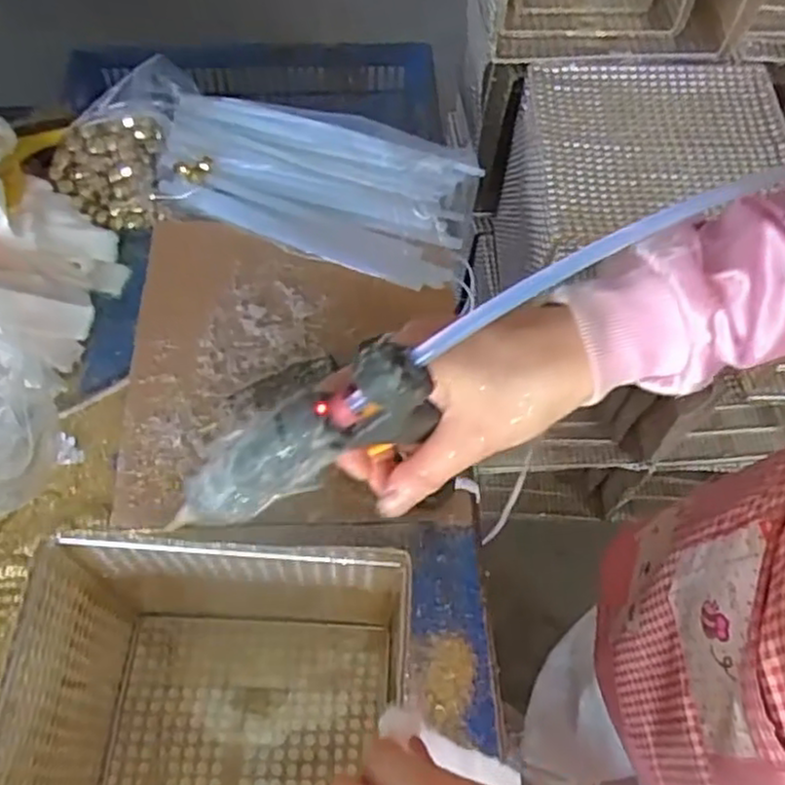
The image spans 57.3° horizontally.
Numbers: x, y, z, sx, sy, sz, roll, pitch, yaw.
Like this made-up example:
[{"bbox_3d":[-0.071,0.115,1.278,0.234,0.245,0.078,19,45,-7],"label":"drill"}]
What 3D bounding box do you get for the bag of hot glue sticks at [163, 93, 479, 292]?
[{"bbox_3d":[-0.093,-0.234,0.788,0.347,0.030,0.180,19,63,7],"label":"bag of hot glue sticks"}]

